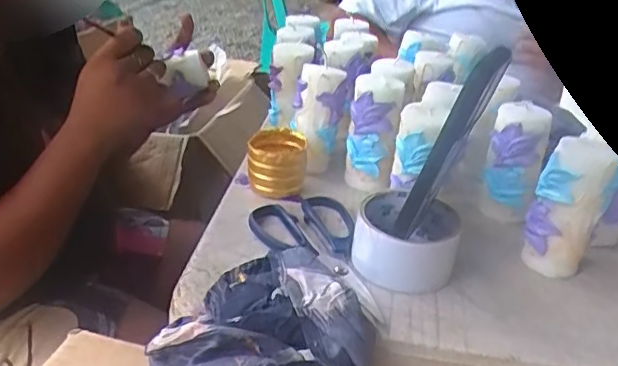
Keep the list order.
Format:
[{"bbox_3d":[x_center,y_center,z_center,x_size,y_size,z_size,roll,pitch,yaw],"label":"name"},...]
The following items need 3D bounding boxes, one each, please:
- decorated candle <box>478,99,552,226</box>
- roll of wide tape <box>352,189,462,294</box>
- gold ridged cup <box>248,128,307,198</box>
[{"bbox_3d":[0.194,-0.017,0.558,0.047,0.113,0.043,15,29,18],"label":"decorated candle"},{"bbox_3d":[0.081,0.047,0.480,0.080,0.048,0.081,4,27,-2],"label":"roll of wide tape"},{"bbox_3d":[-0.031,-0.021,0.577,0.055,0.053,0.057,4,27,-2],"label":"gold ridged cup"}]

